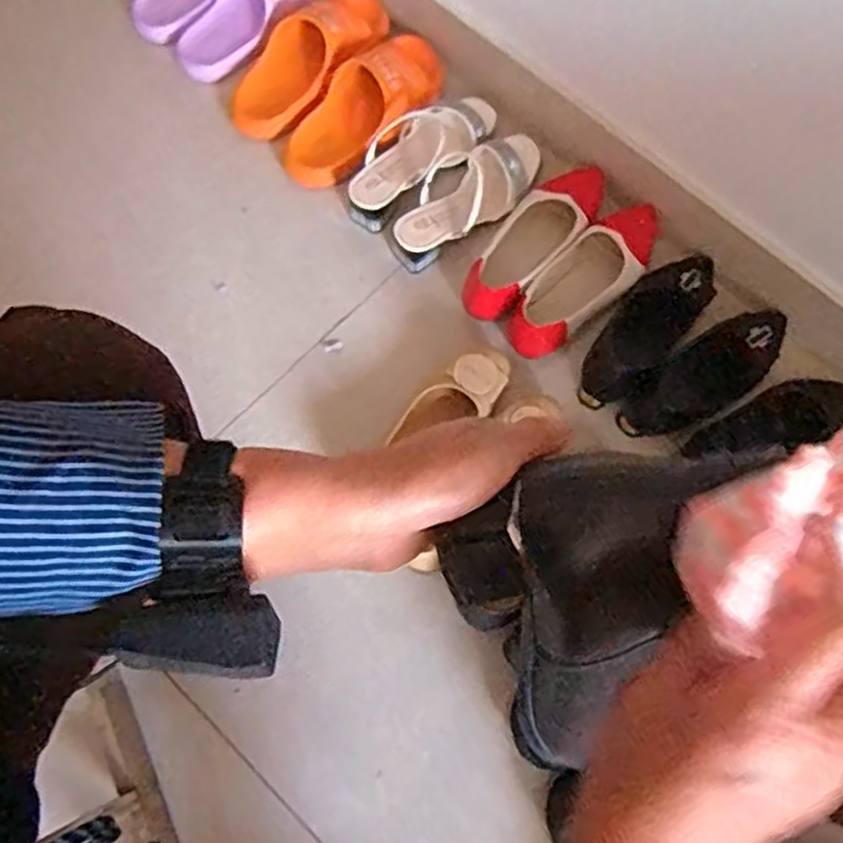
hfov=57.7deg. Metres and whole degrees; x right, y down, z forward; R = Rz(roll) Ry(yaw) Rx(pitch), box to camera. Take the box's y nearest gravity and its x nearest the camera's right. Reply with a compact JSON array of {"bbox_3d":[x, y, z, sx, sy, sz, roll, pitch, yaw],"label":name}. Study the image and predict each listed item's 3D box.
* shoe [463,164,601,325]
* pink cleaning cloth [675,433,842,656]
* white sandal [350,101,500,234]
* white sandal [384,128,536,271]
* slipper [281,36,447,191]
[{"bbox_3d":[0.139,-0.226,0.936,0.085,0.050,0.253,36,76,10],"label":"shoe"},{"bbox_3d":[0.144,0.038,0.284,0.102,0.037,0.050,-24,72,0],"label":"pink cleaning cloth"},{"bbox_3d":[0.001,-0.341,0.964,0.089,0.071,0.239,42,77,11],"label":"white sandal"},{"bbox_3d":[0.061,-0.287,0.947,0.237,0.060,0.093,-41,78,-12],"label":"white sandal"},{"bbox_3d":[-0.062,-0.409,0.982,0.117,0.068,0.259,37,76,10],"label":"slipper"}]

